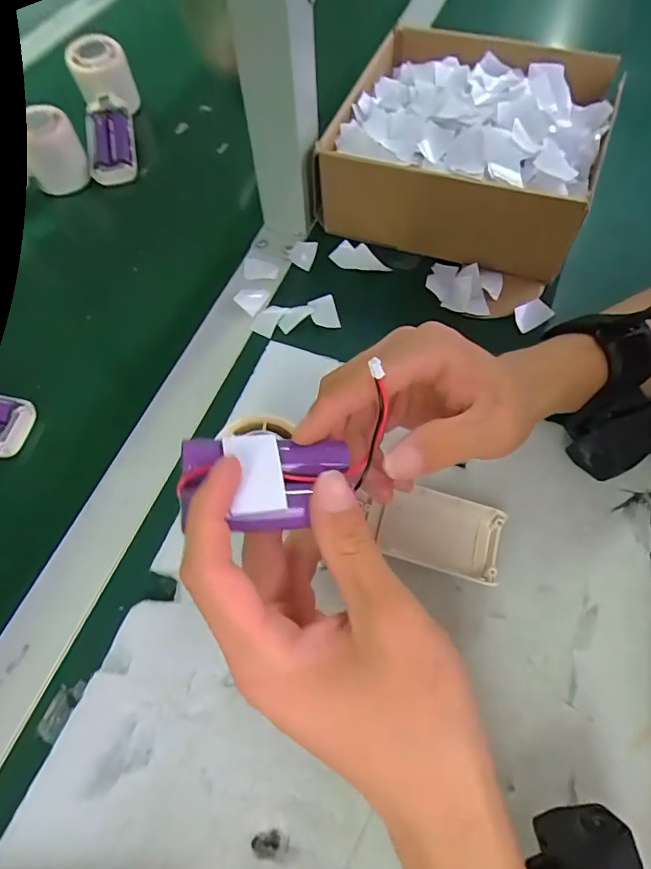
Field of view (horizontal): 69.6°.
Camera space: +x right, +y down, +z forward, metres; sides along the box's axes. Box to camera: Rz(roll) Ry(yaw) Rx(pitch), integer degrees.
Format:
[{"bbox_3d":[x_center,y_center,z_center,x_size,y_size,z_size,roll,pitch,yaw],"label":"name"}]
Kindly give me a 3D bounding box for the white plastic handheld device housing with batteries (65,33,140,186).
[{"bbox_3d":[-0.225,-0.330,0.487,0.059,0.050,0.167,-11,77,-3],"label":"white plastic handheld device housing with batteries"}]

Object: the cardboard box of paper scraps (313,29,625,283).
[{"bbox_3d":[0.122,-0.251,0.411,0.214,0.088,0.238,14,63,10],"label":"cardboard box of paper scraps"}]

